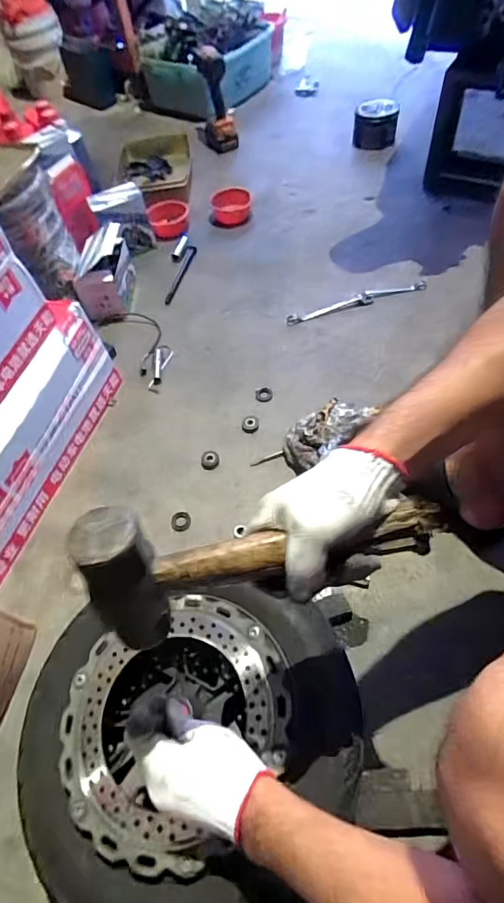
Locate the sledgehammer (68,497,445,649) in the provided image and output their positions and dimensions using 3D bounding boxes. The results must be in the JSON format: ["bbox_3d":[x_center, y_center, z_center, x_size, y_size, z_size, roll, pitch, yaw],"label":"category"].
[{"bbox_3d":[0.008,0.083,0.339,0.251,0.107,0.067,-6,56,-10],"label":"sledgehammer"}]

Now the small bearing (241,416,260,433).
[{"bbox_3d":[-0.003,-0.050,0.836,0.031,0.010,0.038,-9,57,-2],"label":"small bearing"}]

